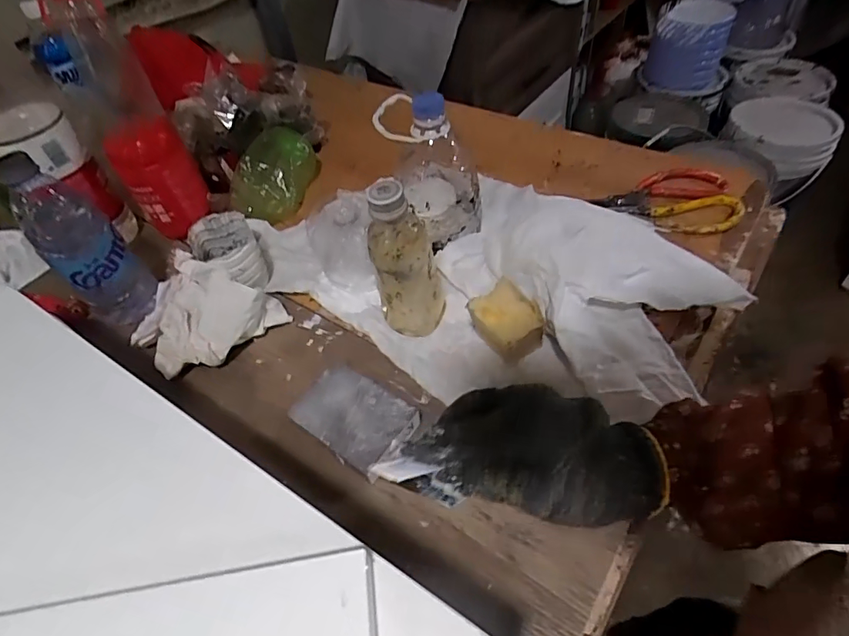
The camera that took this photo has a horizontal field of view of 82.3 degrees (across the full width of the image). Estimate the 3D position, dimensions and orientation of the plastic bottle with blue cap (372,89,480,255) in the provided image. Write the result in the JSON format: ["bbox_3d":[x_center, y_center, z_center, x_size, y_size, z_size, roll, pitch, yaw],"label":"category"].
[{"bbox_3d":[0.011,-0.161,0.540,0.105,0.163,0.101,-8,49,2],"label":"plastic bottle with blue cap"}]

